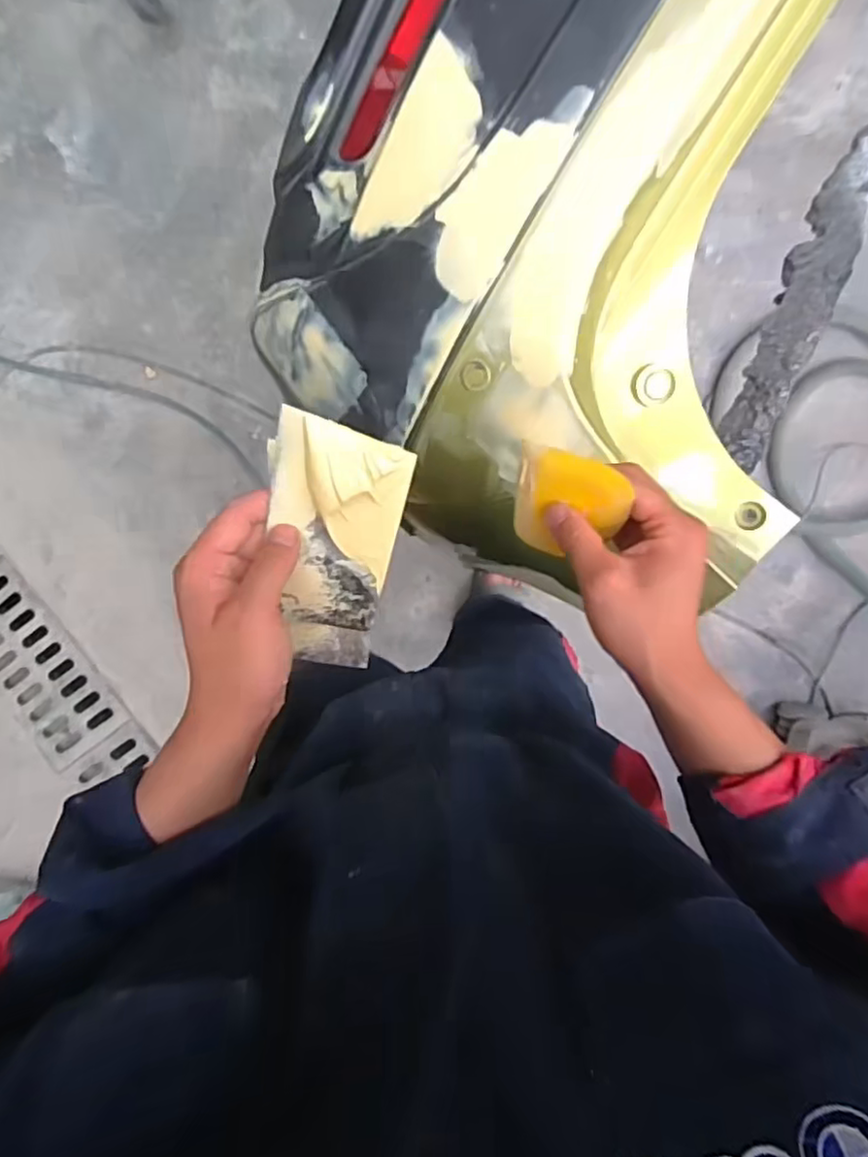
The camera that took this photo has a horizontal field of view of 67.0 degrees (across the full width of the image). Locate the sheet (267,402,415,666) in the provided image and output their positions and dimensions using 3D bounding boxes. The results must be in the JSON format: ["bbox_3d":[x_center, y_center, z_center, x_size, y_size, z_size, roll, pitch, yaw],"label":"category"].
[{"bbox_3d":[-0.063,-0.014,0.392,0.074,0.010,0.165,11,127,-8],"label":"sheet"}]

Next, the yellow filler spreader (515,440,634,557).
[{"bbox_3d":[0.085,-0.045,0.419,0.068,0.097,0.008,20,62,14],"label":"yellow filler spreader"}]

